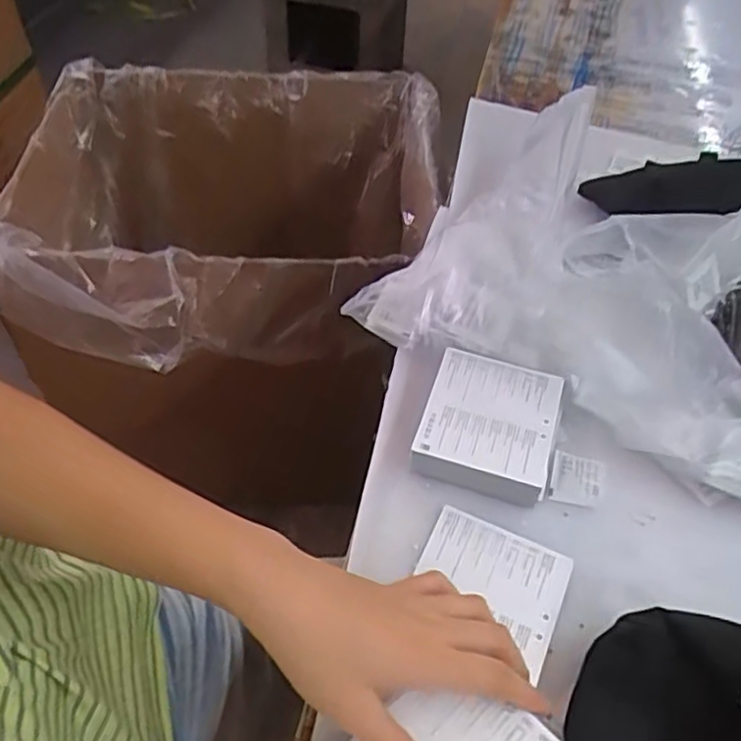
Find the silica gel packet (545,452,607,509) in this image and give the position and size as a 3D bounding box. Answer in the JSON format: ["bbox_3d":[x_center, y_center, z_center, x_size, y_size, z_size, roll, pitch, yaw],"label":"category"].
[{"bbox_3d":[0.144,0.077,0.488,0.036,0.010,0.038,13,49,7],"label":"silica gel packet"}]

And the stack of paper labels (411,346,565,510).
[{"bbox_3d":[0.085,0.039,0.499,0.091,0.035,0.099,15,49,9],"label":"stack of paper labels"}]

